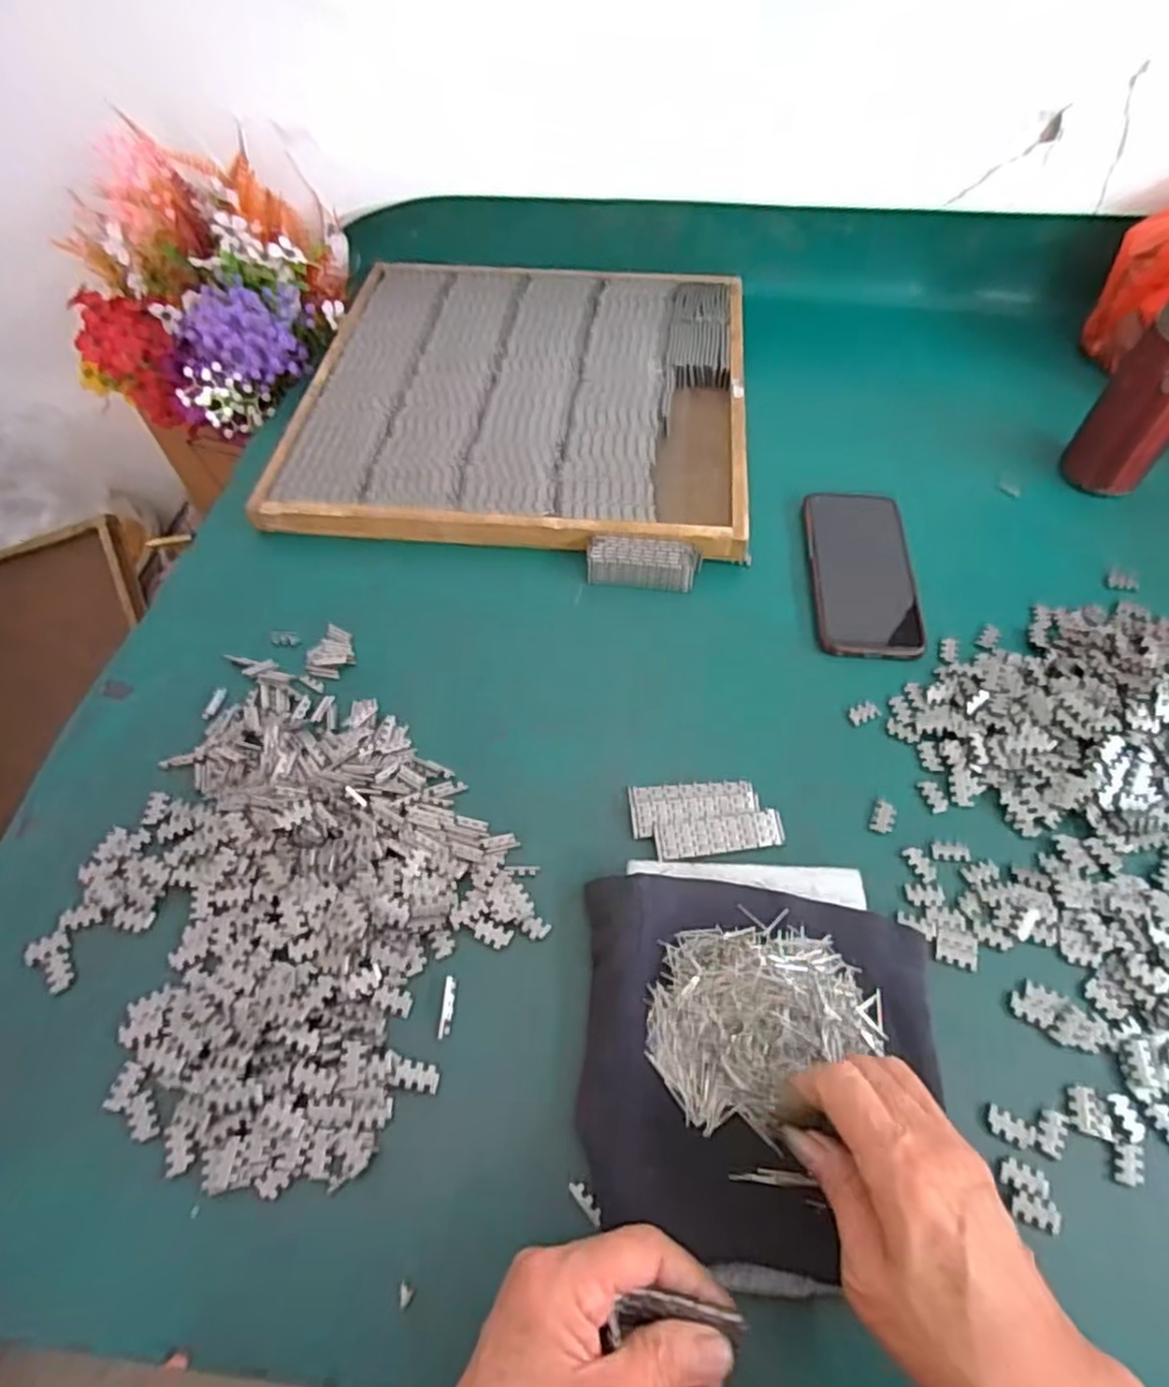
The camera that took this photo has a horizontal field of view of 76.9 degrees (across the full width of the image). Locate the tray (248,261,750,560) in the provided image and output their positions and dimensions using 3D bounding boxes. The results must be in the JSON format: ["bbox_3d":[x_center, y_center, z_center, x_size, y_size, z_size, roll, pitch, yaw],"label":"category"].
[{"bbox_3d":[-0.053,-0.286,0.693,0.396,0.020,0.399,5,57,3],"label":"tray"}]

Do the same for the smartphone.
[{"bbox_3d":[0.217,-0.099,0.571,0.079,0.009,0.157,3,57,2],"label":"smartphone"}]

